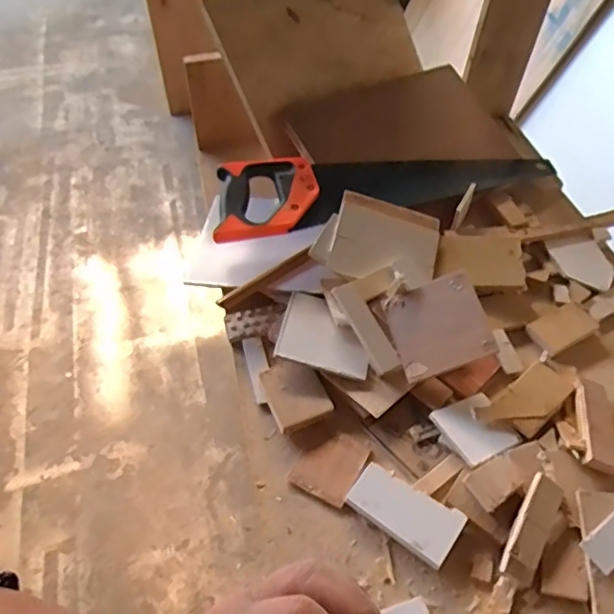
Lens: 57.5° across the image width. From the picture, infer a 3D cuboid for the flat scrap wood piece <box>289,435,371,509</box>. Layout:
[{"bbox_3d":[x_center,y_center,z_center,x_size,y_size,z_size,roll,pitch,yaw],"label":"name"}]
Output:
[{"bbox_3d":[0.025,0.161,0.569,0.059,0.008,0.070,24,53,20],"label":"flat scrap wood piece"}]

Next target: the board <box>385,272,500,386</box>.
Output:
[{"bbox_3d":[0.143,0.021,0.615,0.100,0.010,0.098,-21,70,10],"label":"board"}]

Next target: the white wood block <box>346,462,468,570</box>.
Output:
[{"bbox_3d":[0.093,0.194,0.532,0.101,0.017,0.054,30,56,25],"label":"white wood block"}]

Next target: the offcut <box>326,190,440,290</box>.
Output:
[{"bbox_3d":[0.100,-0.080,0.699,0.131,0.017,0.117,16,63,-3],"label":"offcut"}]

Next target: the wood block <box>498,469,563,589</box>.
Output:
[{"bbox_3d":[0.205,0.200,0.507,0.030,0.019,0.094,23,70,20],"label":"wood block"}]

